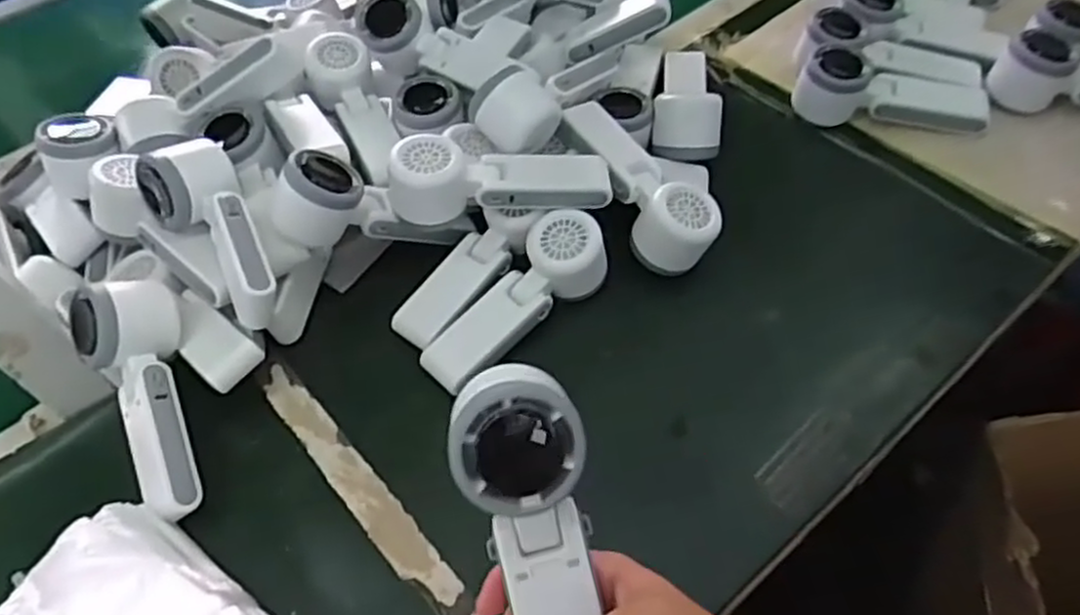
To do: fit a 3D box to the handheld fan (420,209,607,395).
[{"bbox_3d":[-0.016,-0.003,0.570,0.164,0.049,0.055,-43,59,-5],"label":"handheld fan"}]

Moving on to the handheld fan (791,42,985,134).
[{"bbox_3d":[0.316,-0.197,0.669,0.165,0.069,0.060,7,54,11],"label":"handheld fan"}]

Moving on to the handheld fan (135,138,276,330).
[{"bbox_3d":[-0.234,-0.052,0.539,0.066,0.053,0.149,-30,70,-17],"label":"handheld fan"}]

